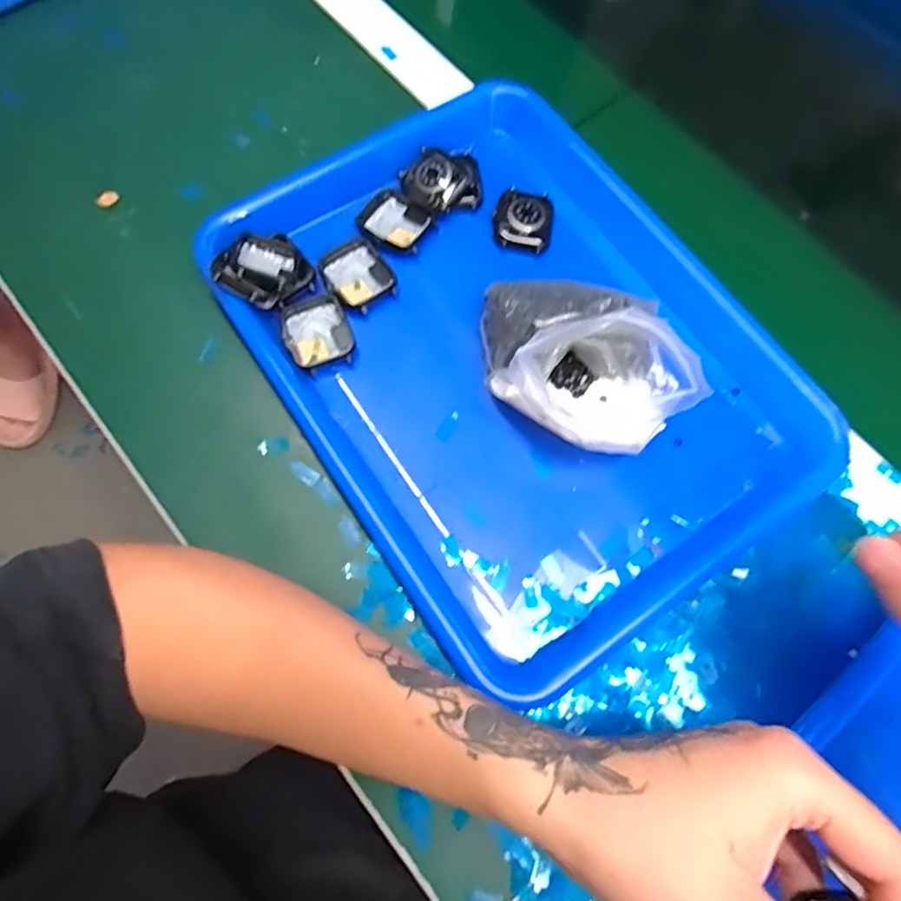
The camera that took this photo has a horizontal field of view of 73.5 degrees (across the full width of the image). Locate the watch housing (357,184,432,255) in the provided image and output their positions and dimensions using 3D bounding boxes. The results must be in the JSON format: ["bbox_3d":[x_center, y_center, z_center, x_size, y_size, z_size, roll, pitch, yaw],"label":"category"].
[{"bbox_3d":[-0.036,-0.146,0.387,0.043,0.007,0.039,33,73,10],"label":"watch housing"}]

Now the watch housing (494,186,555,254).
[{"bbox_3d":[0.048,-0.150,0.392,0.037,0.010,0.041,8,70,2],"label":"watch housing"}]

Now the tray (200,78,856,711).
[{"bbox_3d":[0.038,-0.060,0.350,0.250,0.039,0.327,-32,74,-12],"label":"tray"}]

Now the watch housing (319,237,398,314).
[{"bbox_3d":[-0.056,-0.108,0.372,0.039,0.009,0.043,-33,74,-12],"label":"watch housing"}]

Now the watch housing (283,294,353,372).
[{"bbox_3d":[-0.080,-0.070,0.359,0.037,0.011,0.045,-24,73,-10],"label":"watch housing"}]

